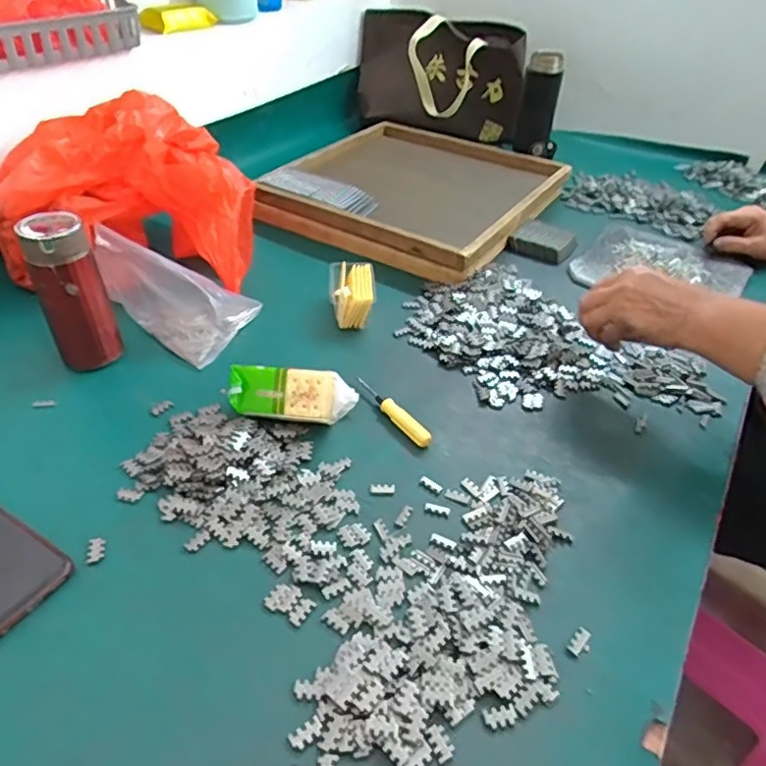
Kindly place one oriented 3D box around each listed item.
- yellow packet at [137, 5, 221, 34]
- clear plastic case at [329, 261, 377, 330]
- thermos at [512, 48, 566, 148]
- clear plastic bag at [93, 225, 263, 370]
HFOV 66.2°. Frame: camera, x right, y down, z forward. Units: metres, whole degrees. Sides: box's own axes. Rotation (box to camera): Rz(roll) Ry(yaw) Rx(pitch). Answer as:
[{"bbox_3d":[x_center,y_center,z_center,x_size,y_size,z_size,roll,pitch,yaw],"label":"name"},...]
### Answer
[{"bbox_3d":[-0.330,-0.591,0.960,0.128,0.038,0.032,-27,47,-30],"label":"yellow packet"},{"bbox_3d":[-0.040,-0.113,0.761,0.056,0.052,0.096,-2,40,-5],"label":"clear plastic case"},{"bbox_3d":[0.279,-0.500,1.059,0.062,0.169,0.056,9,40,10],"label":"thermos"},{"bbox_3d":[-0.236,-0.121,0.714,0.148,0.112,0.127,25,45,24],"label":"clear plastic bag"}]

